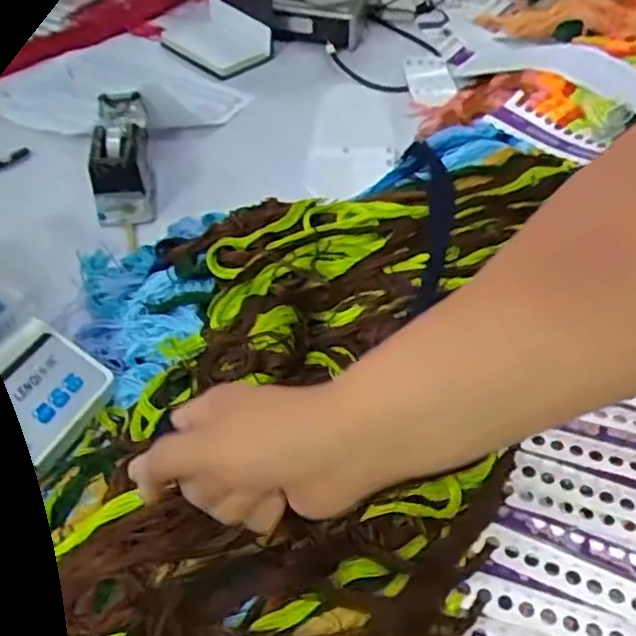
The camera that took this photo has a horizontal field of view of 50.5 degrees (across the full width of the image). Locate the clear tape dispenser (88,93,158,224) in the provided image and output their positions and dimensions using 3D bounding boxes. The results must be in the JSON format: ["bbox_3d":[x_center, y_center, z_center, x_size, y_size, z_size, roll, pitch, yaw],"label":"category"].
[{"bbox_3d":[-0.216,-0.179,0.747,0.062,0.069,0.153,-6,48,-7],"label":"clear tape dispenser"}]

